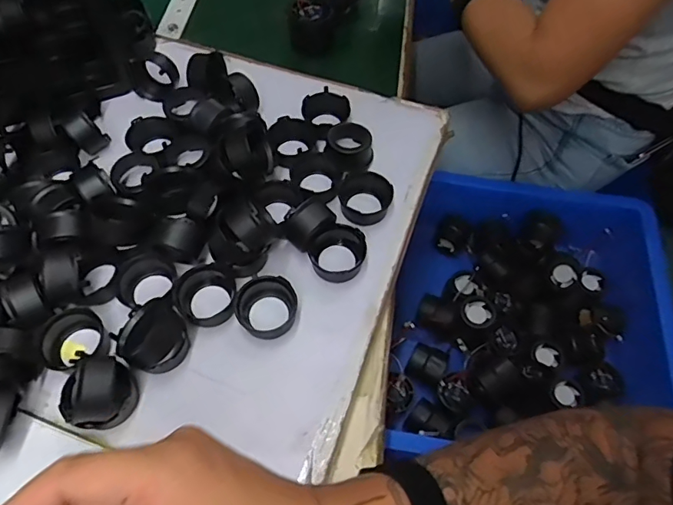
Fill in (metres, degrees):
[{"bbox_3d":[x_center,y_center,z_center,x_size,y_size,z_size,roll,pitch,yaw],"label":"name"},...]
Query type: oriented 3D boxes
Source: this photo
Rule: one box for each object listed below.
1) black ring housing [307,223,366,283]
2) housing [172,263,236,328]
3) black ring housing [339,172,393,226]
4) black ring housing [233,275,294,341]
[{"bbox_3d":[0.000,0.004,0.466,0.050,0.026,0.059,12,63,6],"label":"black ring housing"},{"bbox_3d":[-0.119,0.036,0.440,0.047,0.032,0.054,12,63,6],"label":"housing"},{"bbox_3d":[0.029,-0.057,0.499,0.053,0.022,0.053,0,63,0],"label":"black ring housing"},{"bbox_3d":[-0.062,0.048,0.437,0.049,0.029,0.053,0,63,0],"label":"black ring housing"}]

